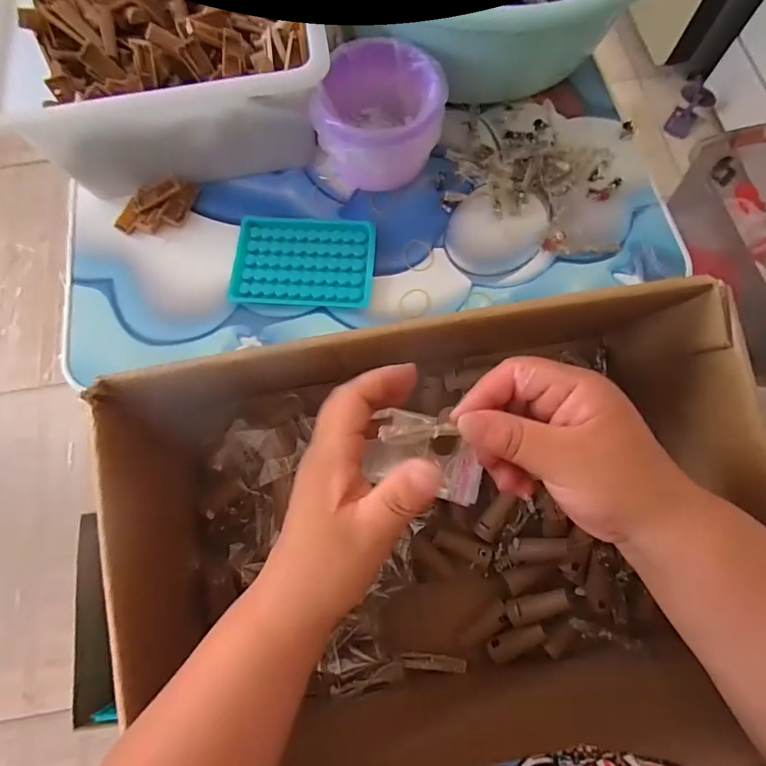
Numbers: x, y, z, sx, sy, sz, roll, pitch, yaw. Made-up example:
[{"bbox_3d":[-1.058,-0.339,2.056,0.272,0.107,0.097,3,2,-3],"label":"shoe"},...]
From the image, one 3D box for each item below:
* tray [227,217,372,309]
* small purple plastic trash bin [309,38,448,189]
[{"bbox_3d":[-0.076,-0.118,0.443,0.134,0.007,0.094,3,73,2],"label":"tray"},{"bbox_3d":[-0.002,-0.244,0.427,0.112,0.073,0.108,8,73,4],"label":"small purple plastic trash bin"}]

